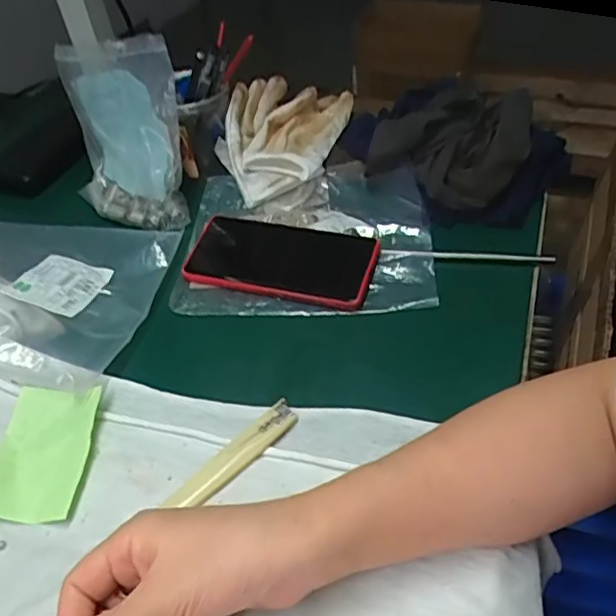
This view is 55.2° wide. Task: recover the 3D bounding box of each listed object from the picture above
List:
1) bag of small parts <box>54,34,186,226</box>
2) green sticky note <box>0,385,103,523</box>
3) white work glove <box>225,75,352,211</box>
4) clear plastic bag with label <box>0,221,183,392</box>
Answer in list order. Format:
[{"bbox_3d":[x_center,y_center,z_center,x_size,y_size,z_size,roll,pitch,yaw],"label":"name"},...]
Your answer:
[{"bbox_3d":[-0.182,-0.172,0.590,0.146,0.174,0.047,9,21,29],"label":"bag of small parts"},{"bbox_3d":[-0.181,0.097,0.402,0.064,0.017,0.092,1,45,6],"label":"green sticky note"},{"bbox_3d":[-0.020,-0.192,0.632,0.134,0.063,0.171,-2,44,3],"label":"white work glove"},{"bbox_3d":[-0.248,-0.031,0.499,0.226,0.053,0.196,4,45,9],"label":"clear plastic bag with label"}]

